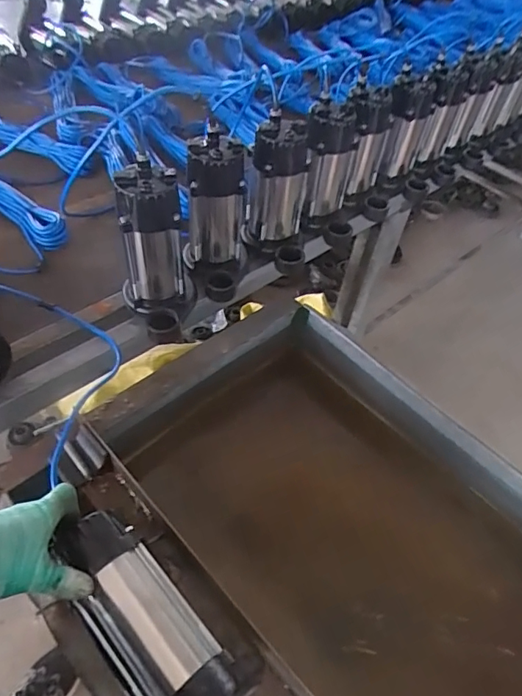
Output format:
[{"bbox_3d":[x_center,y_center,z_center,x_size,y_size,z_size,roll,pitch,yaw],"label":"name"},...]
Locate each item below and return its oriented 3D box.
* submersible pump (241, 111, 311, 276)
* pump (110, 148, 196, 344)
[{"bbox_3d":[0.033,-0.262,0.873,0.110,0.232,0.122,1,49,-7],"label":"submersible pump"},{"bbox_3d":[-0.154,-0.133,0.740,0.111,0.234,0.138,-8,51,-14],"label":"pump"}]

